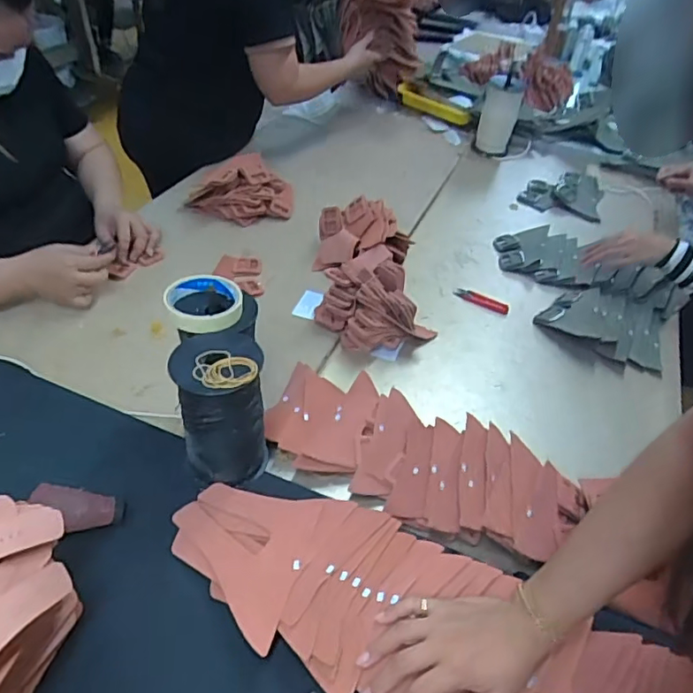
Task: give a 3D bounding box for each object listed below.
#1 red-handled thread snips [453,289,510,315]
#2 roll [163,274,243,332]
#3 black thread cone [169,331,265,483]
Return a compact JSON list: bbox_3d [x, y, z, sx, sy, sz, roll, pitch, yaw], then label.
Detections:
[{"bbox_3d":[0.245,-0.085,1.019,0.104,0.006,0.030,24,46,19],"label":"red-handled thread snips"},{"bbox_3d":[-0.167,-0.054,0.658,0.086,0.022,0.088,3,43,-3],"label":"roll"},{"bbox_3d":[-0.142,0.072,0.639,0.090,0.154,0.095,-6,44,-12],"label":"black thread cone"}]

